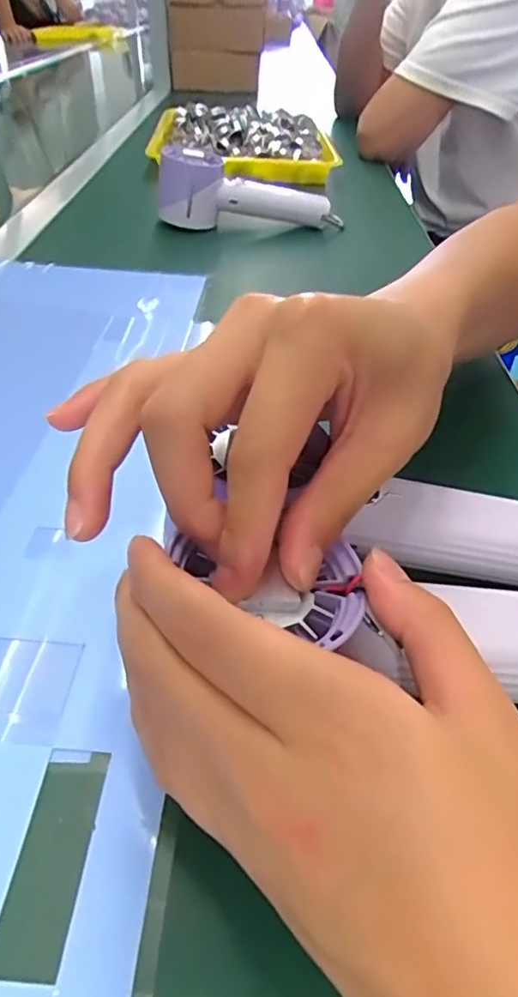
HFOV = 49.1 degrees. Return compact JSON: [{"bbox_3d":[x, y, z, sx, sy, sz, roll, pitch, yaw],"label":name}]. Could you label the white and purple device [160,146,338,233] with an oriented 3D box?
[{"bbox_3d":[-0.007,-0.311,0.592,0.194,0.066,0.053,-1,41,-21],"label":"white and purple device"}]

